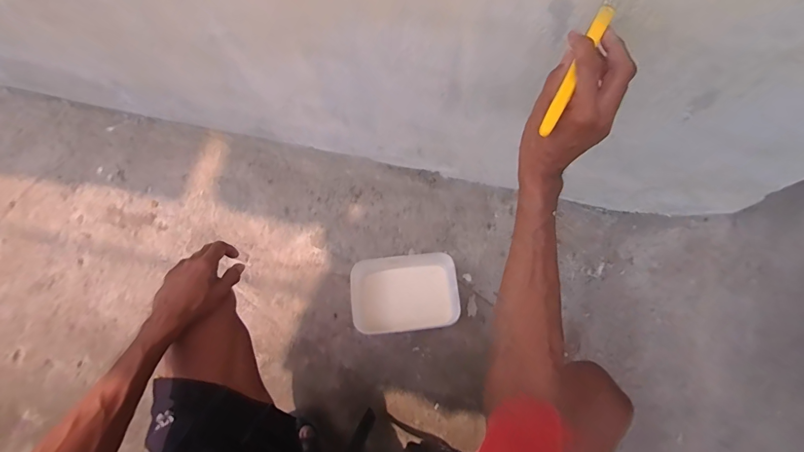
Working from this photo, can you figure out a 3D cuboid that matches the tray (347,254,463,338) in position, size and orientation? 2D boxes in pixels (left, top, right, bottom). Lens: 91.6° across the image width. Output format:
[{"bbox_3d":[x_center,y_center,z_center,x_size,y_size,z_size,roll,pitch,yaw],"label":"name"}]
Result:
[{"bbox_3d":[0.004,0.132,0.772,0.196,0.092,0.130,-9,71,-2],"label":"tray"}]

